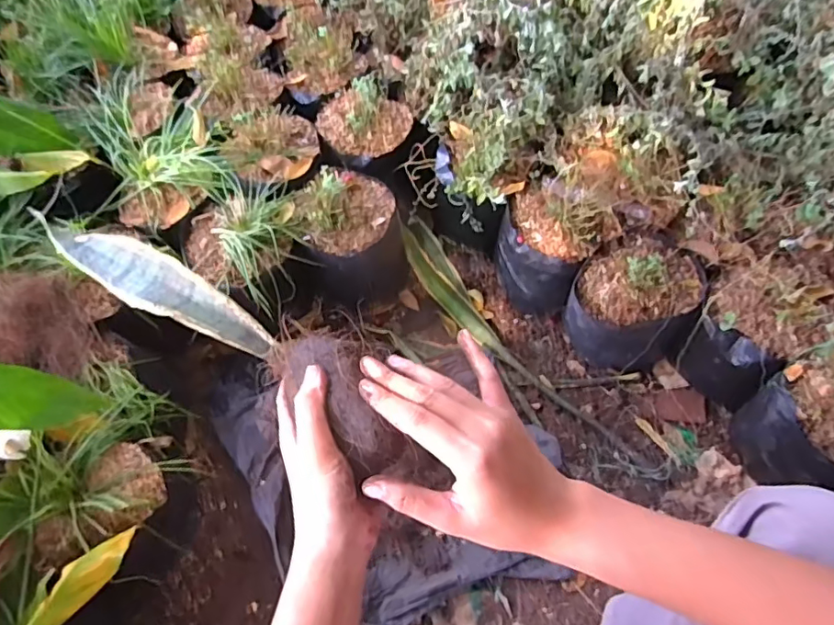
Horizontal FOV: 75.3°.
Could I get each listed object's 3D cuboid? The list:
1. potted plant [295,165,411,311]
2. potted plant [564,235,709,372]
[{"bbox_3d":[-0.096,-0.108,0.826,0.149,0.210,0.124,-15,63,-7],"label":"potted plant"},{"bbox_3d":[0.299,-0.009,0.753,0.152,0.178,0.156,0,62,0],"label":"potted plant"}]

